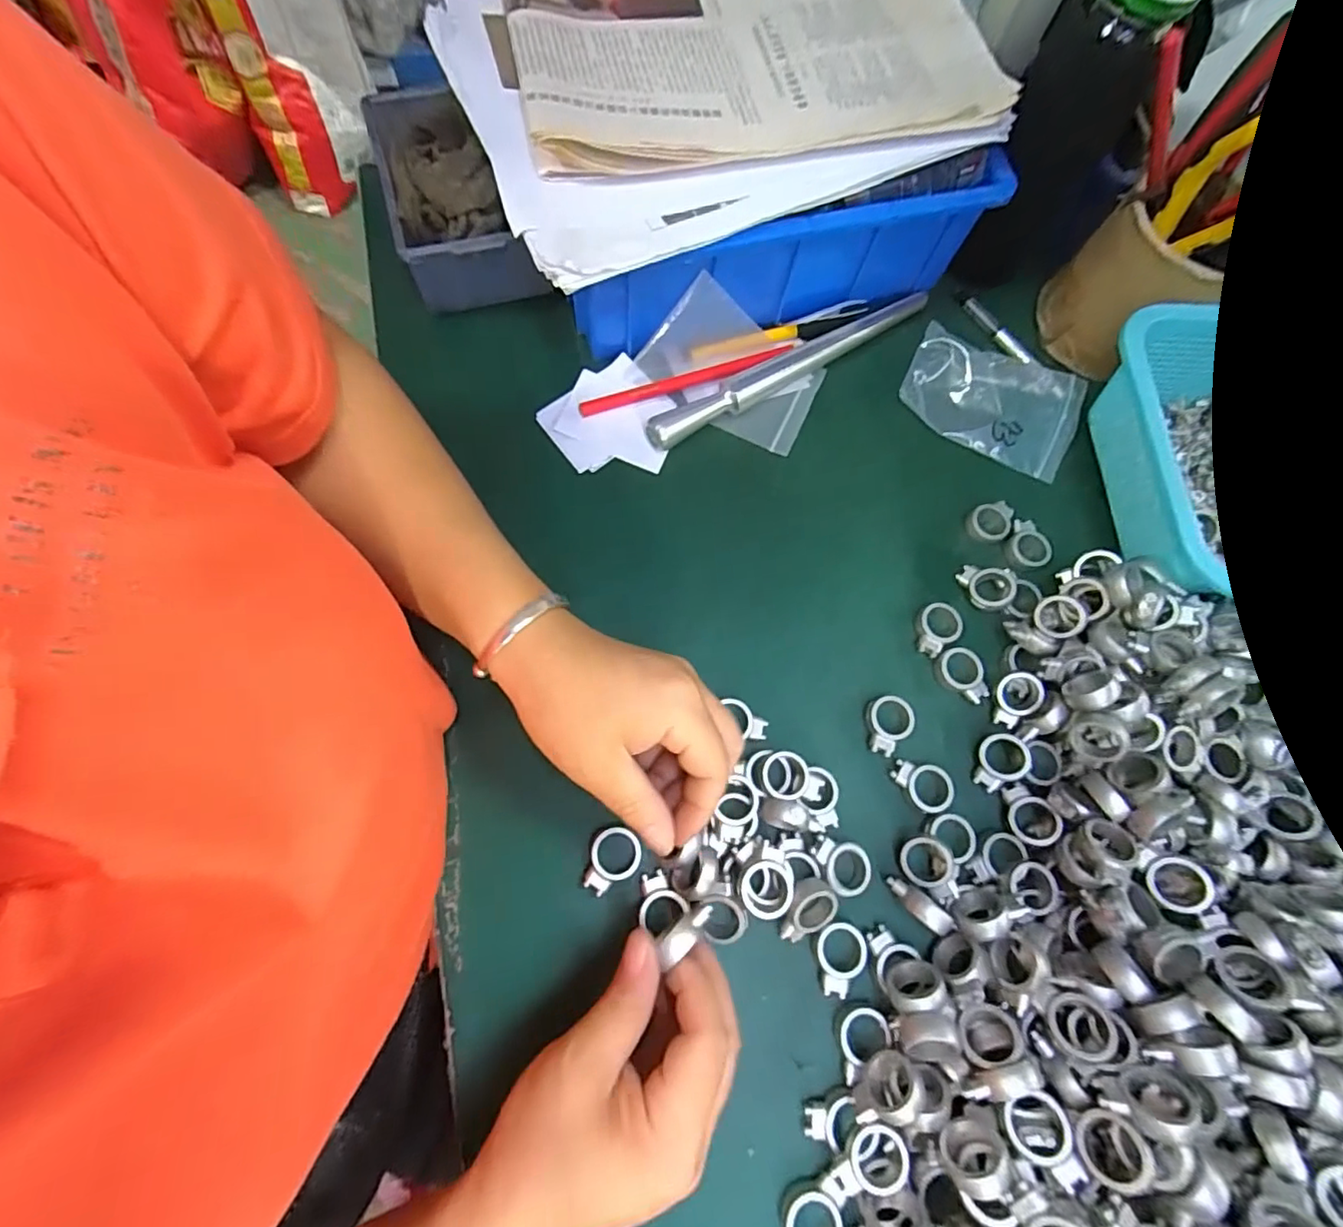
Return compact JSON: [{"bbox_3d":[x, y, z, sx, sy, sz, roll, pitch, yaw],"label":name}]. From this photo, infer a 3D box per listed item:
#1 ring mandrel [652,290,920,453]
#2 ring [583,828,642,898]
[{"bbox_3d":[0.085,-0.172,0.394,0.233,0.020,0.017,-31,76,-13],"label":"ring mandrel"},{"bbox_3d":[-0.032,0.128,0.296,0.026,0.005,0.034,36,73,8],"label":"ring"}]

